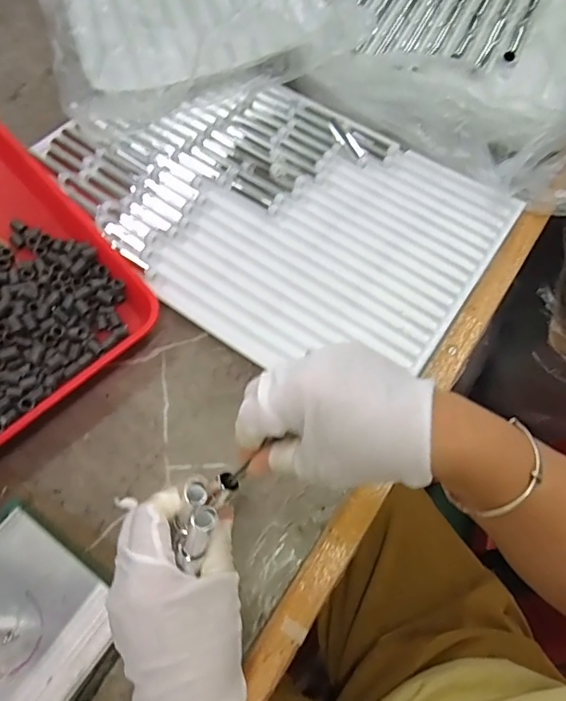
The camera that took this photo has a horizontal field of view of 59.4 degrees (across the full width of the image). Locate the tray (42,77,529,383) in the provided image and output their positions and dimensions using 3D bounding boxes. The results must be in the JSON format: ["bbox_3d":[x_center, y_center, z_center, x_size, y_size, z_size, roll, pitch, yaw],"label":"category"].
[{"bbox_3d":[-0.014,-0.168,0.551,0.472,0.022,0.326,37,69,15],"label":"tray"}]

